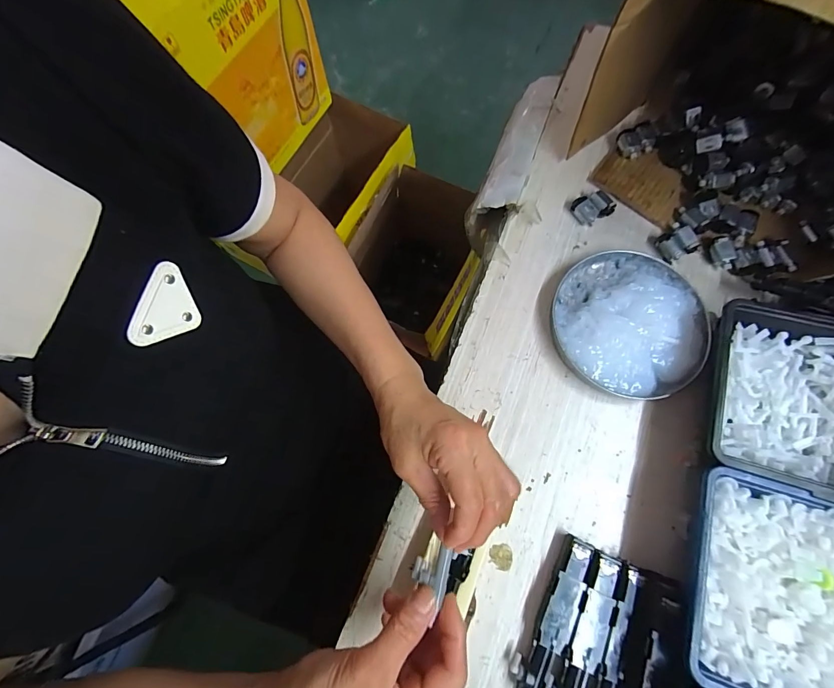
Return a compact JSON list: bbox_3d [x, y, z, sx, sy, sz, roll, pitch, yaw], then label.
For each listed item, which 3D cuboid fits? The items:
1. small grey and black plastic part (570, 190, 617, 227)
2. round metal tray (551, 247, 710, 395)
[{"bbox_3d":[0.185,-0.144,0.406,0.036,0.016,0.029,-26,75,-7],"label":"small grey and black plastic part"},{"bbox_3d":[0.204,-0.023,0.365,0.141,0.028,0.142,0,74,1],"label":"round metal tray"}]

